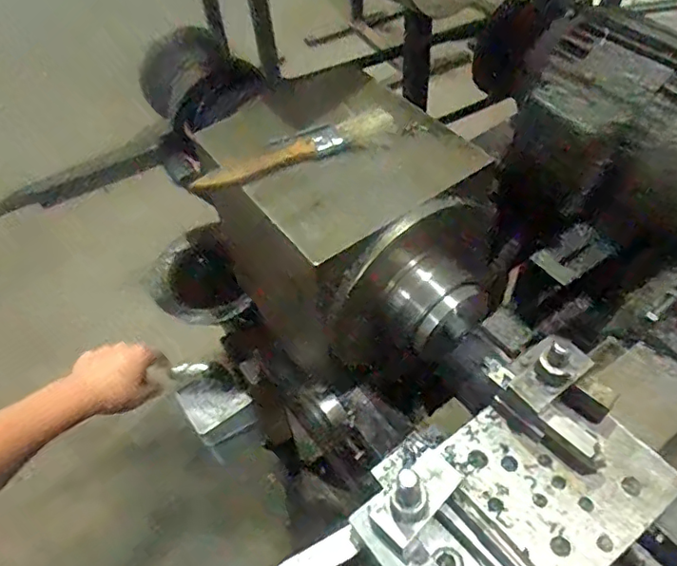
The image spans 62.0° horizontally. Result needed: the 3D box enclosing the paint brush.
[{"bbox_3d":[-0.032,-0.097,0.411,0.150,0.012,0.035,-20,53,-10],"label":"paint brush"}]

